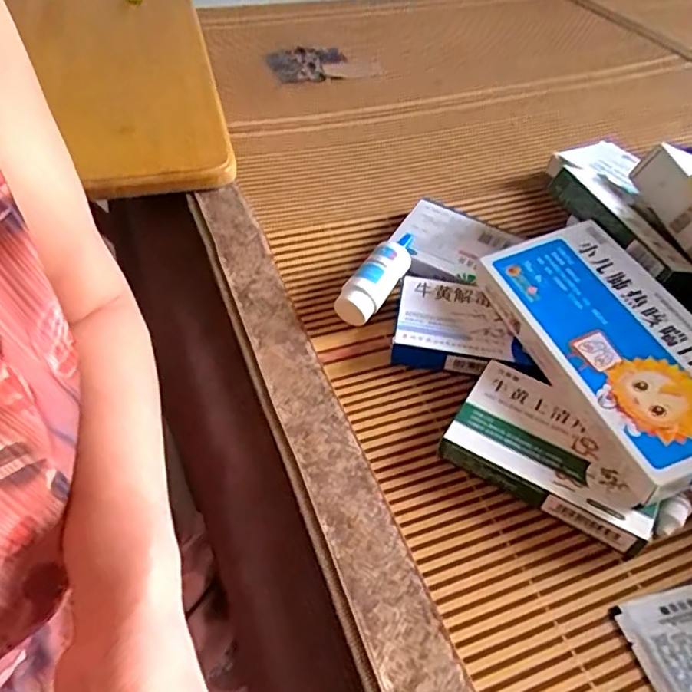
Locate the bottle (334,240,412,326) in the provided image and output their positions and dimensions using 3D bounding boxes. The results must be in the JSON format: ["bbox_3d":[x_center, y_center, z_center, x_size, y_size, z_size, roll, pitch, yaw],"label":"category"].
[{"bbox_3d":[0.023,-0.052,0.467,0.030,0.026,0.078,31,70,23],"label":"bottle"}]

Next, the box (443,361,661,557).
[{"bbox_3d":[0.135,0.069,0.381,0.127,0.029,0.078,26,51,20],"label":"box"}]

